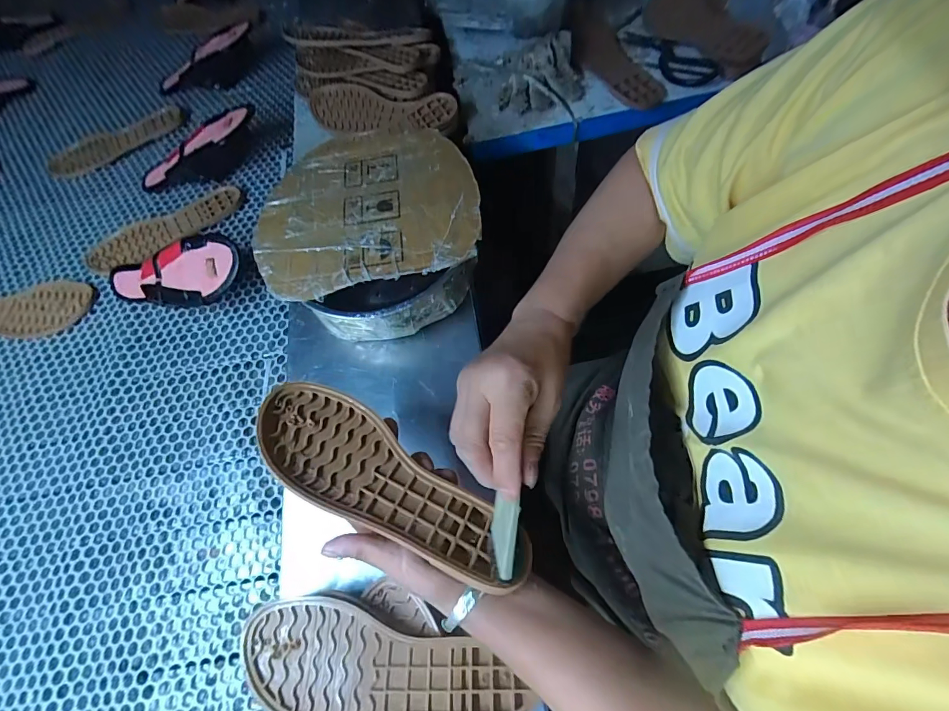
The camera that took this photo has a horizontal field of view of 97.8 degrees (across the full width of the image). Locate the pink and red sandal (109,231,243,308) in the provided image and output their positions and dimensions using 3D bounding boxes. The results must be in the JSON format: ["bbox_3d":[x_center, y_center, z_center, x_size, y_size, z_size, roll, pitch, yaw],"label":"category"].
[{"bbox_3d":[-0.407,-0.105,0.556,0.216,0.034,0.082,-6,95,19],"label":"pink and red sandal"}]

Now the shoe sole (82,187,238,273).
[{"bbox_3d":[-0.483,-0.198,0.644,0.244,0.017,0.077,-27,67,-9],"label":"shoe sole"}]

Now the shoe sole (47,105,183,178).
[{"bbox_3d":[-0.641,-0.383,0.739,0.239,0.013,0.086,-20,66,-5],"label":"shoe sole"}]

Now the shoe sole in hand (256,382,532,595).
[{"bbox_3d":[-0.073,0.103,0.332,0.244,0.025,0.085,29,45,14],"label":"shoe sole in hand"}]

